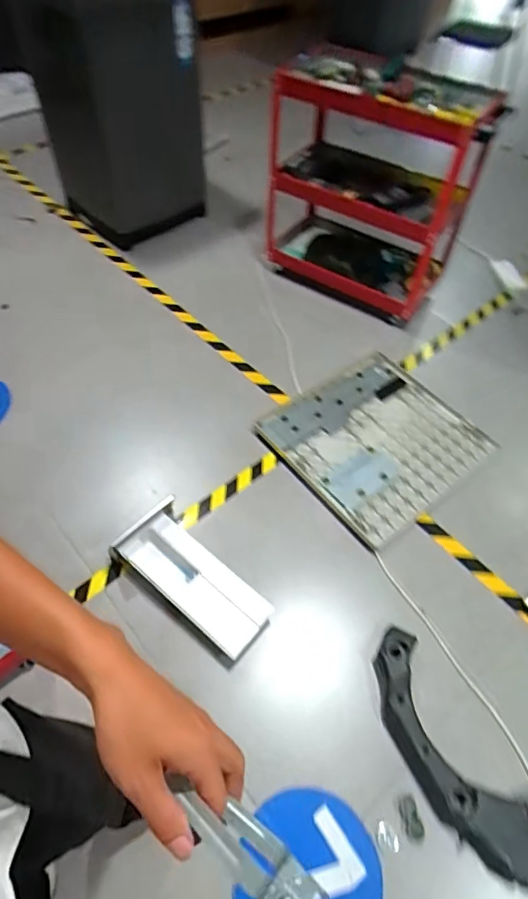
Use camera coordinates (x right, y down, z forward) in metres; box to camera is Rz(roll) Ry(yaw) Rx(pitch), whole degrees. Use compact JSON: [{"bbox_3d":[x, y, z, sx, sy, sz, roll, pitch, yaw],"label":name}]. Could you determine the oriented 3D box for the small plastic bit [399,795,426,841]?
[{"bbox_3d":[0.309,0.773,1.042,0.037,0.011,0.077,-11,56,-11],"label":"small plastic bit"}]

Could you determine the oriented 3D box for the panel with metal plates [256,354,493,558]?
[{"bbox_3d":[0.359,-0.037,1.593,0.589,0.051,0.547,-32,62,-23],"label":"panel with metal plates"}]

